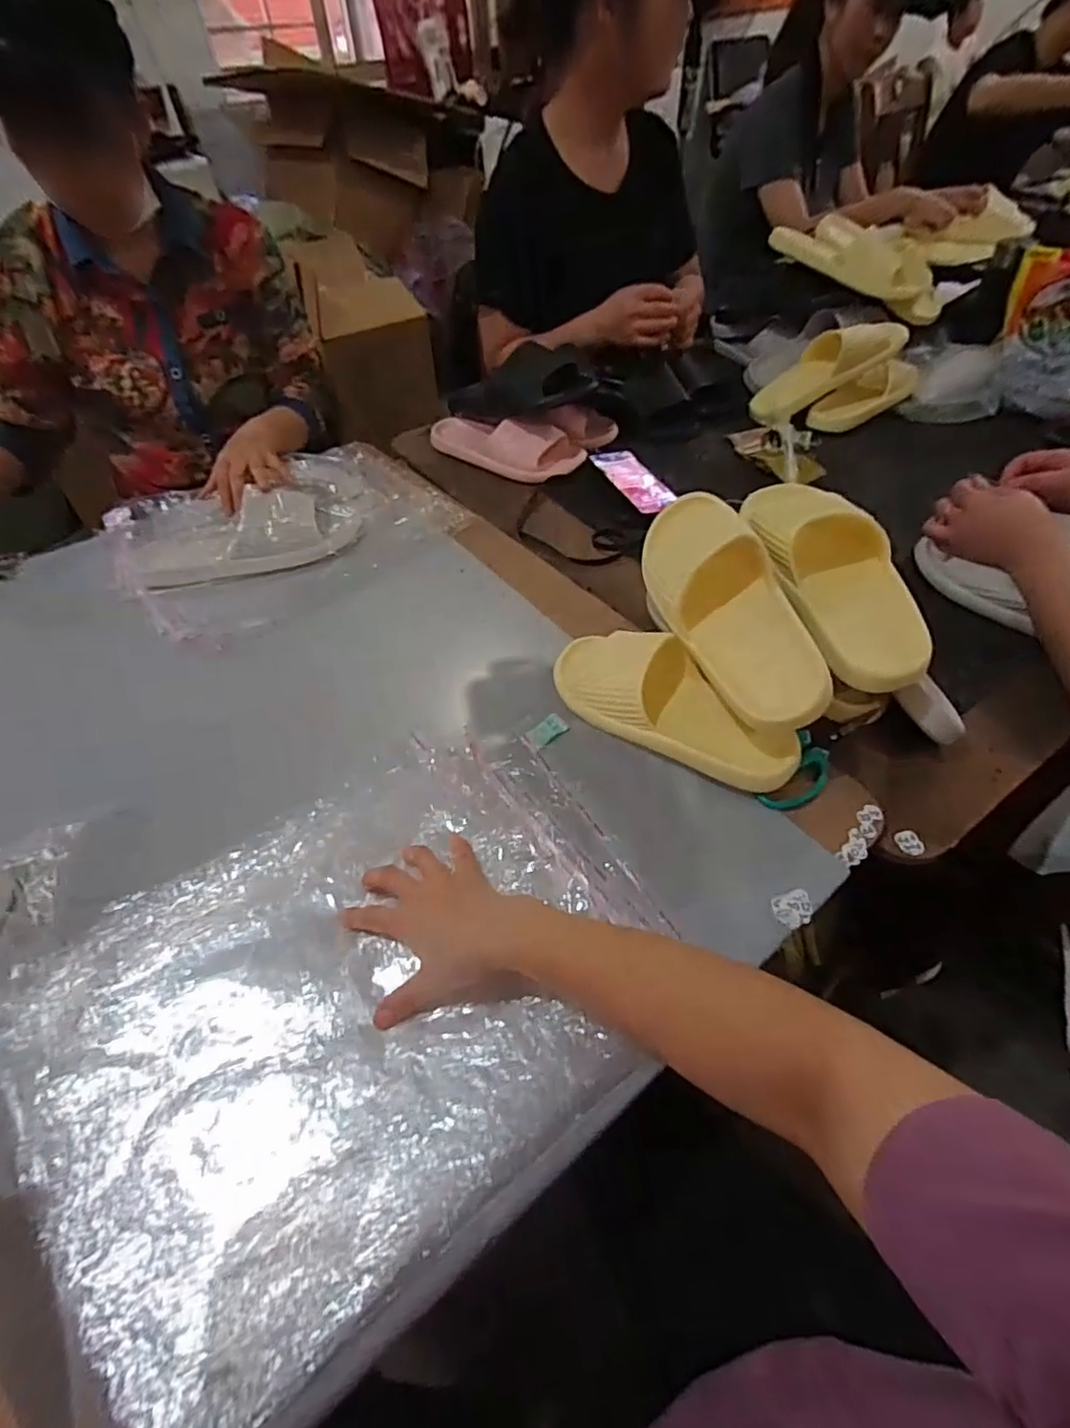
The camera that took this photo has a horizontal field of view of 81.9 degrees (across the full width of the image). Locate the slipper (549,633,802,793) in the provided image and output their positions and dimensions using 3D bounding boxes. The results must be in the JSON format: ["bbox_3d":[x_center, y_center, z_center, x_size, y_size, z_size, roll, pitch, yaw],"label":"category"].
[{"bbox_3d":[0.119,-0.014,0.571,0.255,0.067,0.098,31,55,24],"label":"slipper"}]

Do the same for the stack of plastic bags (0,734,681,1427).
[{"bbox_3d":[-0.123,0.193,0.447,0.423,0.032,0.329,-32,55,-23],"label":"stack of plastic bags"}]

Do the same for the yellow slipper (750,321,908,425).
[{"bbox_3d":[0.462,-0.549,0.975,0.250,0.074,0.099,-28,49,10],"label":"yellow slipper"}]

